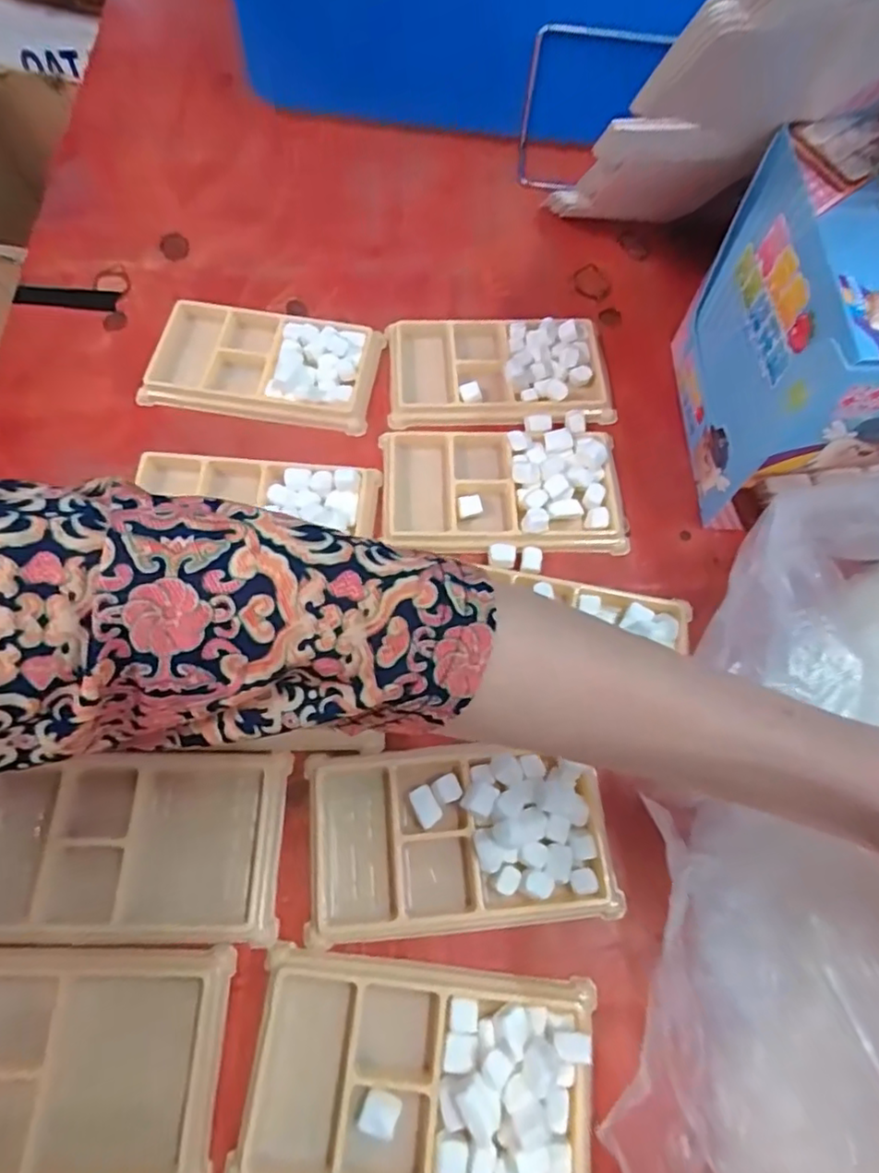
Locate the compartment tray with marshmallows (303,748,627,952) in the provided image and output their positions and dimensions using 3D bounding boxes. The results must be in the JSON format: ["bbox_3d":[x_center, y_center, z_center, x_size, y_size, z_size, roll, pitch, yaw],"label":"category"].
[{"bbox_3d":[0.009,0.110,0.266,0.133,0.020,0.074,-4,67,-5],"label":"compartment tray with marshmallows"}]

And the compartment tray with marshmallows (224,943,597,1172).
[{"bbox_3d":[-0.006,0.191,0.230,0.135,0.023,0.072,7,67,0],"label":"compartment tray with marshmallows"}]

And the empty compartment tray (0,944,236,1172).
[{"bbox_3d":[-0.153,0.185,0.231,0.130,0.011,0.074,1,67,-3],"label":"empty compartment tray"}]

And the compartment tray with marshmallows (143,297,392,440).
[{"bbox_3d":[-0.111,-0.136,0.367,0.139,0.011,0.076,9,67,1],"label":"compartment tray with marshmallows"}]

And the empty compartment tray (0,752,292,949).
[{"bbox_3d":[-0.139,0.115,0.264,0.132,0.011,0.075,0,67,-3],"label":"empty compartment tray"}]

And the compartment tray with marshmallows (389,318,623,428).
[{"bbox_3d":[0.037,-0.134,0.371,0.134,0.019,0.076,0,67,-3],"label":"compartment tray with marshmallows"}]

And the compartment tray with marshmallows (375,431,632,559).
[{"bbox_3d":[0.036,-0.056,0.340,0.135,0.018,0.076,-1,67,-3],"label":"compartment tray with marshmallows"}]

